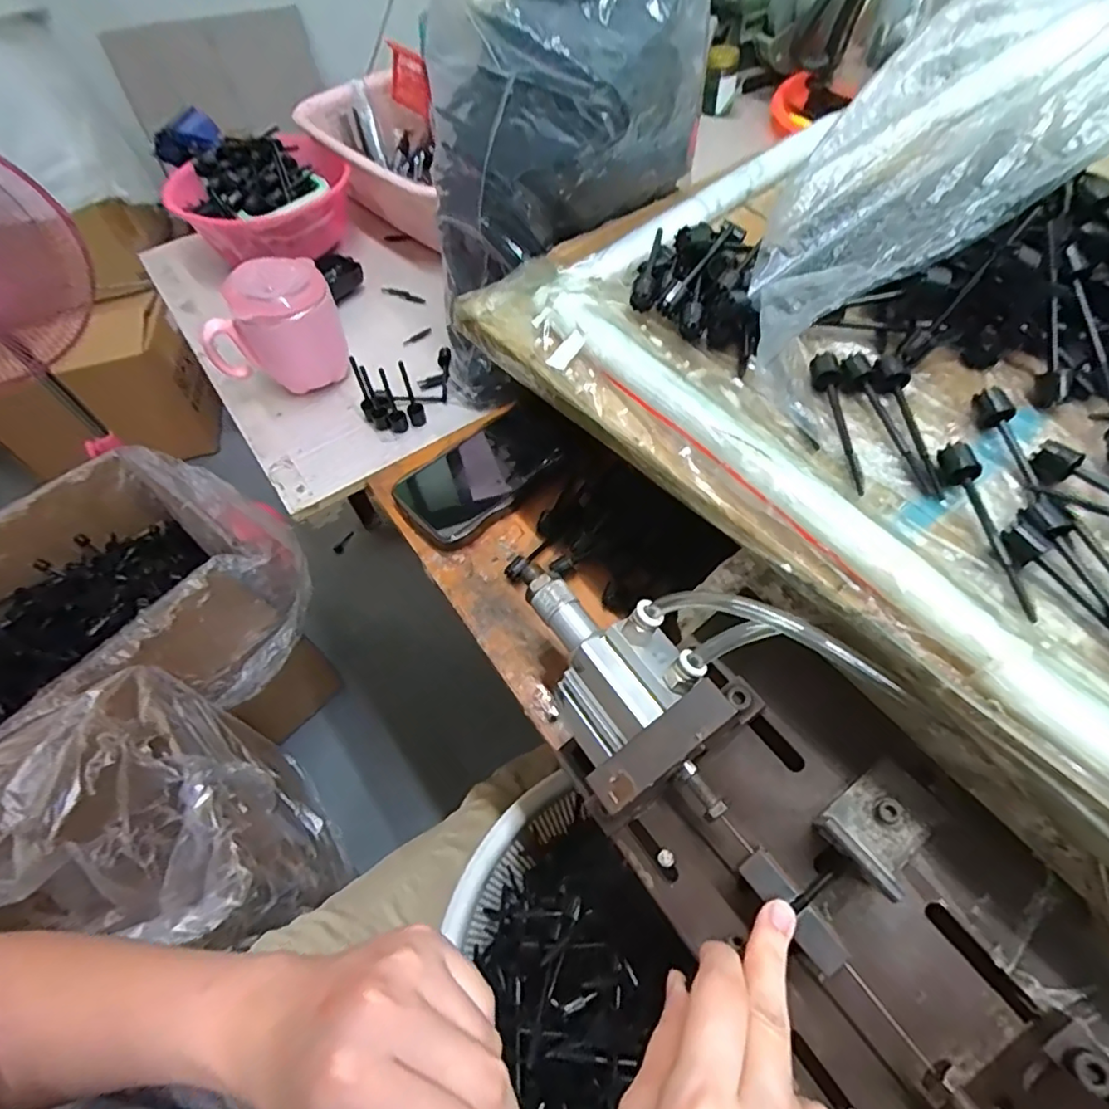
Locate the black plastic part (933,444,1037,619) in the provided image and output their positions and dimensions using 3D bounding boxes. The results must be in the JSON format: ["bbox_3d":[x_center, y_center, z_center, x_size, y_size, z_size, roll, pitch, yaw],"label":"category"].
[{"bbox_3d":[0.186,-0.013,0.252,0.016,0.011,0.086,0,57,3],"label":"black plastic part"}]

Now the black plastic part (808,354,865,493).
[{"bbox_3d":[0.141,-0.067,0.293,0.014,0.013,0.083,0,57,3],"label":"black plastic part"}]

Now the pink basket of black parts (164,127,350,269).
[{"bbox_3d":[-0.309,-0.380,0.629,0.177,0.082,0.147,-26,59,-13],"label":"pink basket of black parts"}]

